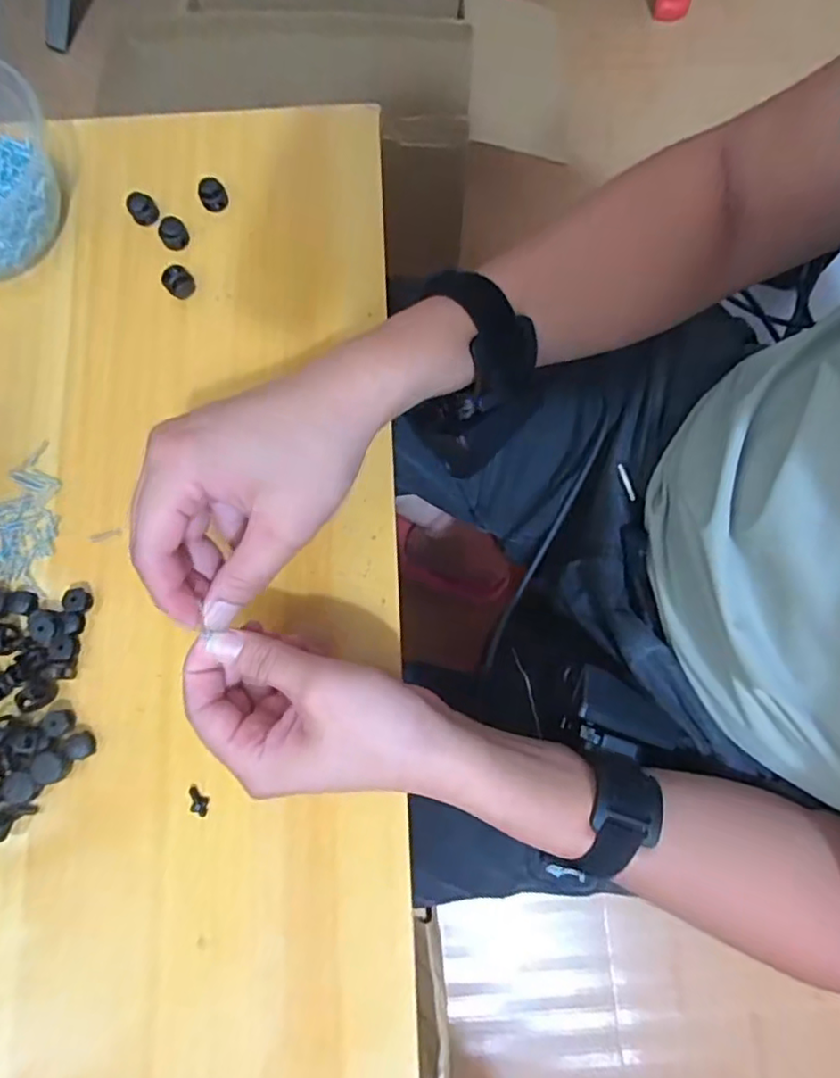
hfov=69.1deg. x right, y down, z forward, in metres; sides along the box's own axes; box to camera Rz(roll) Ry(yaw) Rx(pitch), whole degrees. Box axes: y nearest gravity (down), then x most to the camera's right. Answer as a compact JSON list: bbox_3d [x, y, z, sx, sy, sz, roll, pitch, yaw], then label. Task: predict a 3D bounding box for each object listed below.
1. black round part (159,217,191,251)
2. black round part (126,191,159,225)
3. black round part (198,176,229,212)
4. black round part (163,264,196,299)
[{"bbox_3d":[-0.154,-0.191,0.381,0.018,0.011,0.015,-26,78,-6],"label":"black round part"},{"bbox_3d":[-0.176,-0.209,0.385,0.016,0.009,0.019,-26,78,-6],"label":"black round part"},{"bbox_3d":[-0.132,-0.219,0.388,0.017,0.011,0.017,0,77,0],"label":"black round part"},{"bbox_3d":[-0.147,-0.157,0.373,0.016,0.015,0.013,-39,80,-9],"label":"black round part"}]

